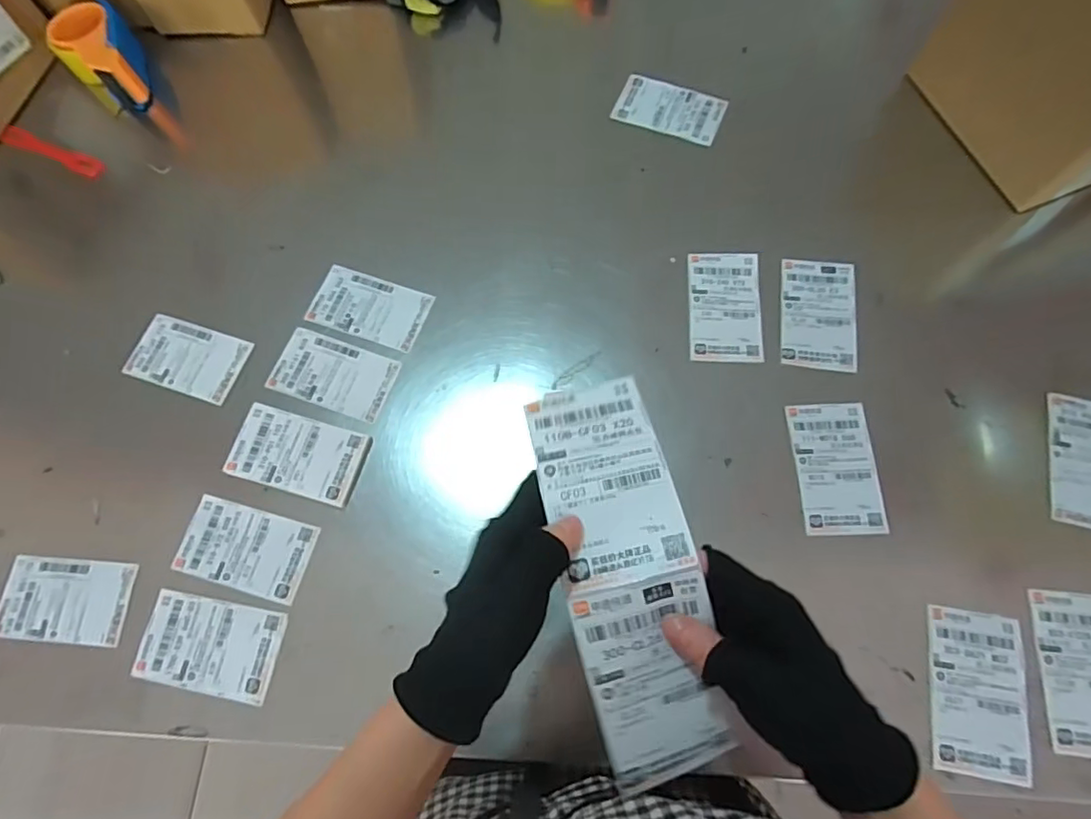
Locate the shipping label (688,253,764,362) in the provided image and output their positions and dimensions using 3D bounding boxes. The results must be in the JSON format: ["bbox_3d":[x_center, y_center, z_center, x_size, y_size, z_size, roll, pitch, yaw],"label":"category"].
[{"bbox_3d":[0.198,-0.114,0.615,0.077,0.005,0.129,2,74,4],"label":"shipping label"}]

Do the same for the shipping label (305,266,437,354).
[{"bbox_3d":[-0.200,-0.115,0.637,0.128,0.009,0.076,17,73,8],"label":"shipping label"}]

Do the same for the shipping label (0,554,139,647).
[{"bbox_3d":[-0.469,0.186,0.545,0.127,0.009,0.077,4,72,4],"label":"shipping label"}]

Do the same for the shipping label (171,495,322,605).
[{"bbox_3d":[-0.296,0.138,0.553,0.127,0.005,0.075,14,73,7],"label":"shipping label"}]

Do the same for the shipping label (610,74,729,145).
[{"bbox_3d":[0.158,-0.381,0.708,0.131,0.004,0.074,23,77,9],"label":"shipping label"}]

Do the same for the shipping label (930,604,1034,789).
[{"bbox_3d":[0.374,0.243,0.481,0.074,0.006,0.130,10,72,6],"label":"shipping label"}]

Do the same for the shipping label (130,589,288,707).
[{"bbox_3d":[-0.315,0.222,0.526,0.129,0.004,0.079,9,72,6],"label":"shipping label"}]

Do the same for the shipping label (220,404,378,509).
[{"bbox_3d":[-0.253,0.046,0.575,0.132,0.014,0.077,15,73,8],"label":"shipping label"}]

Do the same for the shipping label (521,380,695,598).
[{"bbox_3d":[0.035,0.040,0.336,0.073,0.027,0.125,-12,70,-3],"label":"shipping label"}]

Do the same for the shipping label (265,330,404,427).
[{"bbox_3d":[-0.230,-0.038,0.608,0.126,0.009,0.076,17,73,8],"label":"shipping label"}]

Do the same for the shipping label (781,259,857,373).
[{"bbox_3d":[0.297,-0.105,0.607,0.075,0.008,0.131,4,71,10],"label":"shipping label"}]

